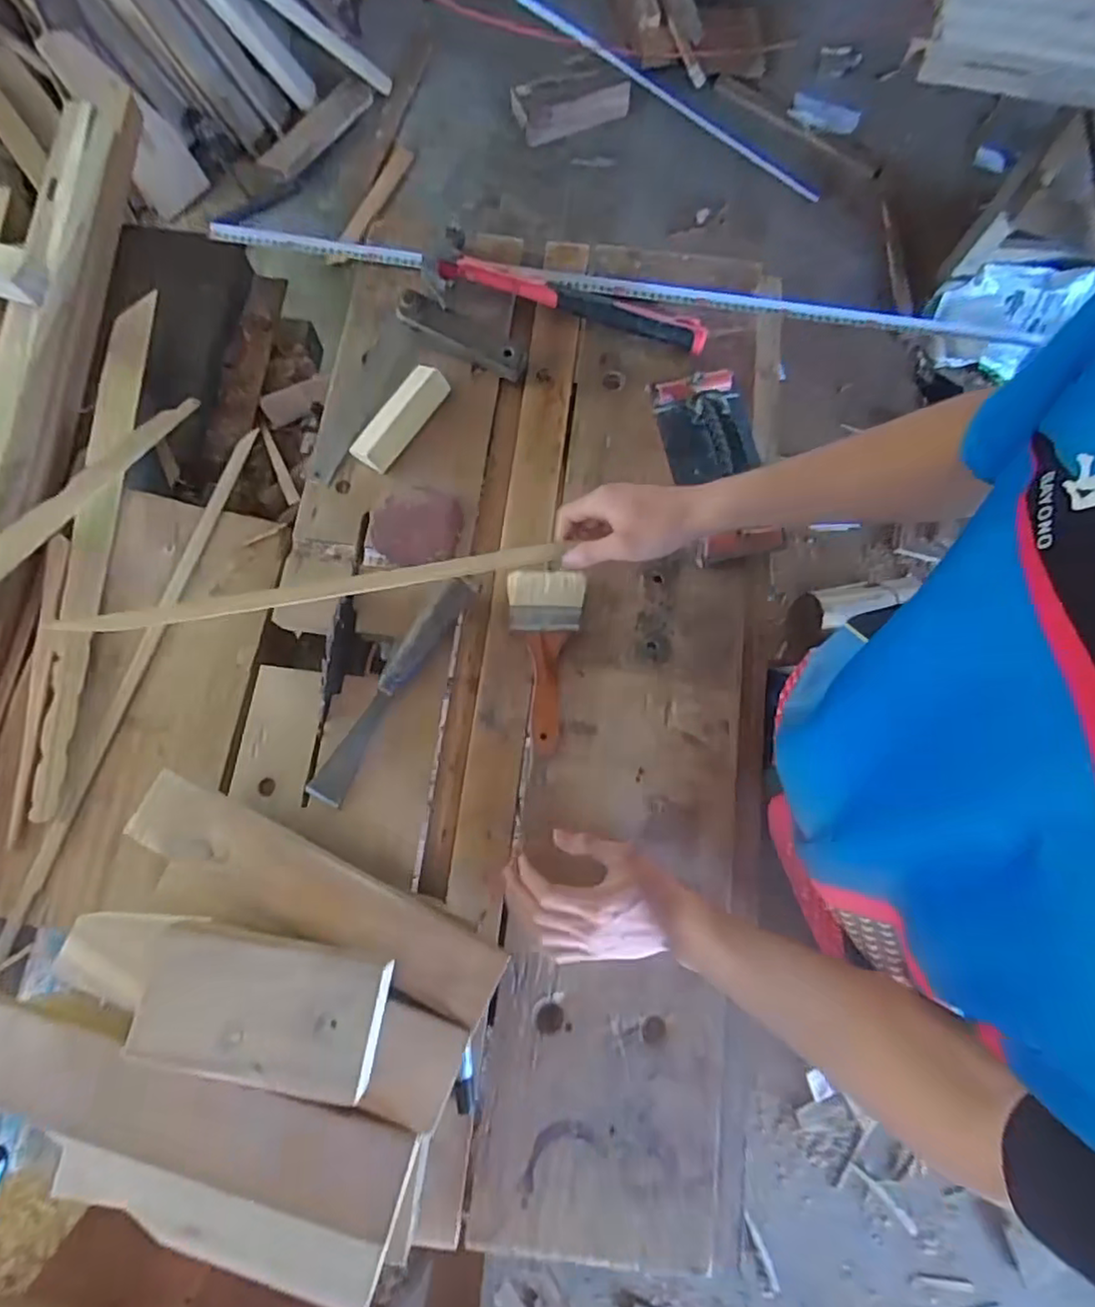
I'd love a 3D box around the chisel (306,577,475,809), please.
[{"bbox_3d":[-0.151,0.034,0.629,0.034,0.048,0.244,30,77,6],"label":"chisel"}]

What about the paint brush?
[{"bbox_3d":[-0.001,0.003,0.644,0.076,0.025,0.183,0,76,-1],"label":"paint brush"}]

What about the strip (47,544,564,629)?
[{"bbox_3d":[-0.192,-0.056,0.554,0.415,0.013,0.016,-10,76,-10],"label":"strip"}]

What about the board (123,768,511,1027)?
[{"bbox_3d":[-0.194,0.199,0.534,0.326,0.027,0.062,25,77,5],"label":"board"}]

